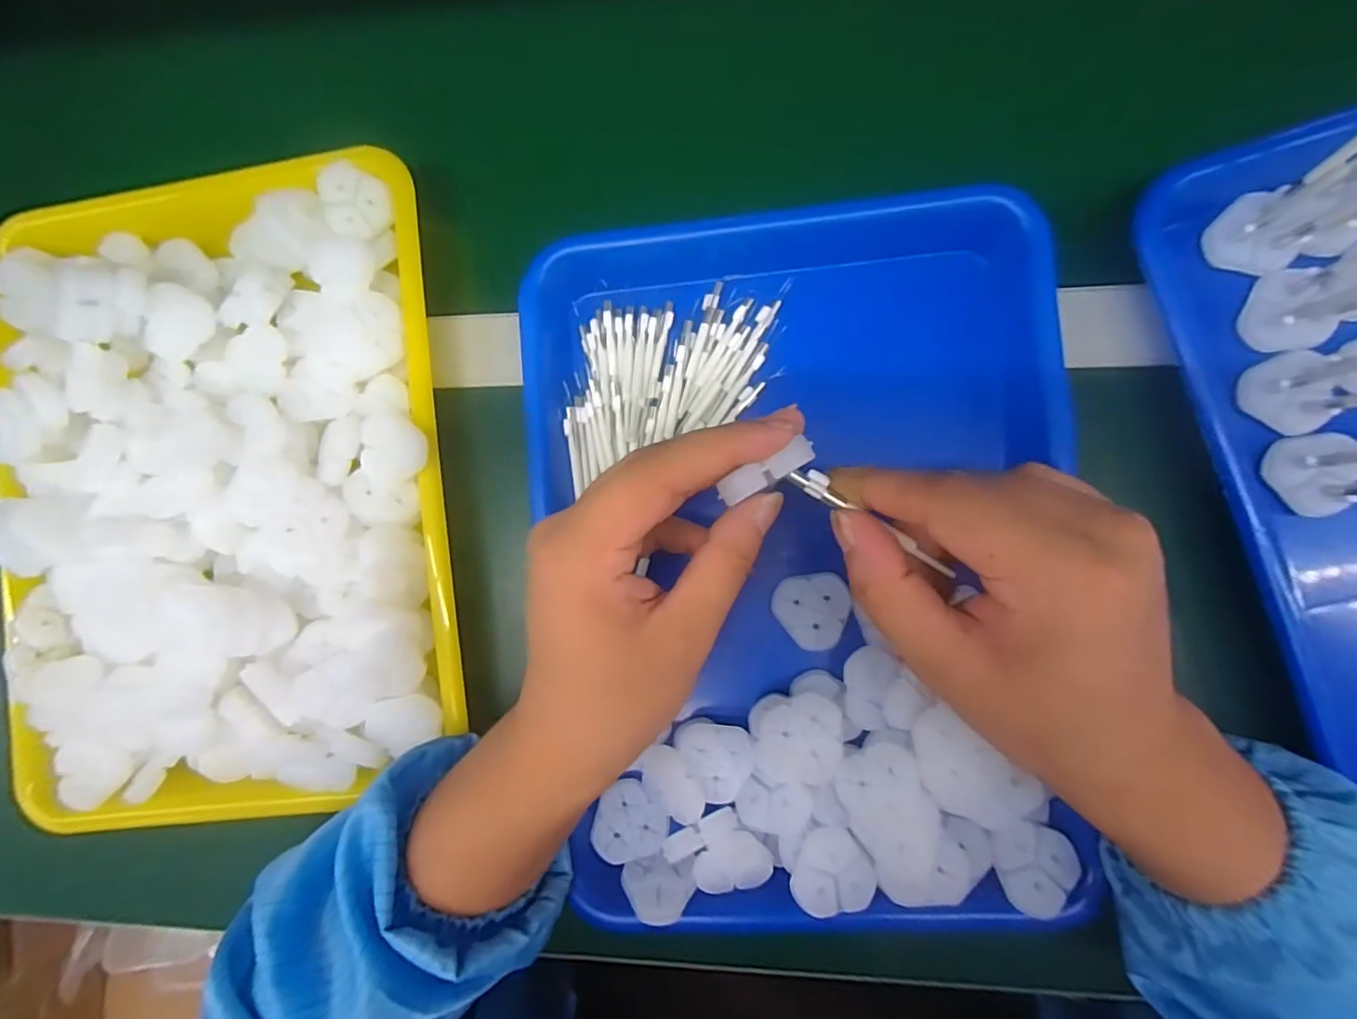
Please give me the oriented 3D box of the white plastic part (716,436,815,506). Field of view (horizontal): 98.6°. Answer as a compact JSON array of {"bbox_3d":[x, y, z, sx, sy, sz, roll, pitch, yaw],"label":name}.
[{"bbox_3d":[0.032,-0.013,0.207,0.037,0.007,0.010,-29,84,0],"label":"white plastic part"}]

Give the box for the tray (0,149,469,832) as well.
[{"bbox_3d":[-0.239,-0.013,0.294,0.234,0.037,0.325,-7,86,6],"label":"tray"}]

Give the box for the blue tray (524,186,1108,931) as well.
[{"bbox_3d":[0.058,0.013,0.285,0.240,0.052,0.342,-6,86,6],"label":"blue tray"}]

